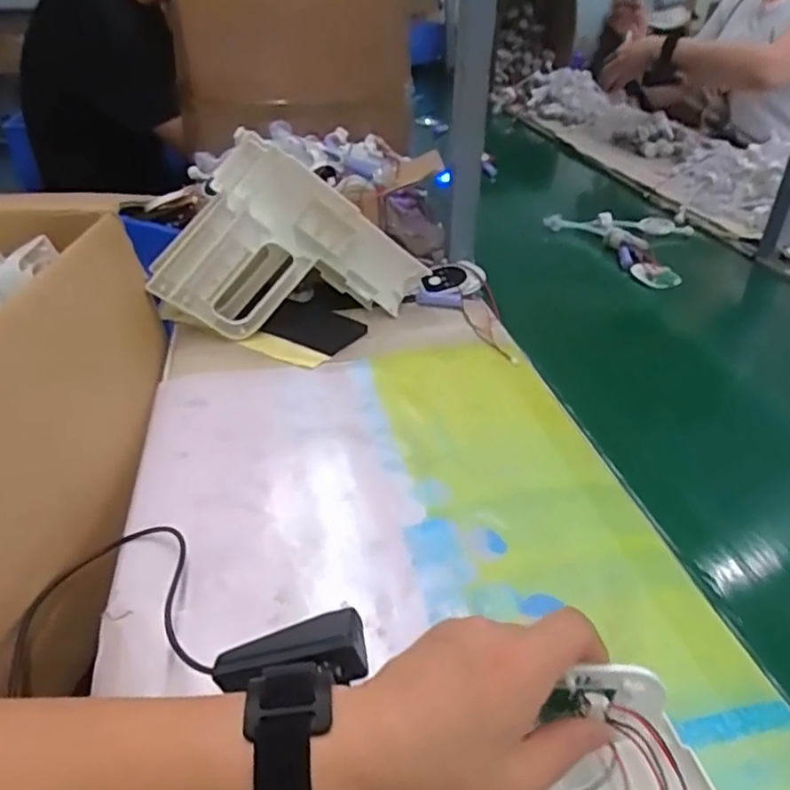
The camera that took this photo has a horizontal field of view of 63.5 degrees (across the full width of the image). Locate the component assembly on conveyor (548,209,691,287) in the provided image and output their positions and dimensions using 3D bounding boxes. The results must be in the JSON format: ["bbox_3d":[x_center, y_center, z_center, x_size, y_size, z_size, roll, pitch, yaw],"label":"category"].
[{"bbox_3d":[0.351,-0.223,0.899,0.179,0.035,0.230,-16,37,-23],"label":"component assembly on conveyor"}]

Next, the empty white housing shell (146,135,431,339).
[{"bbox_3d":[-0.116,-0.160,0.666,0.272,0.161,0.104,-11,36,-16],"label":"empty white housing shell"}]

